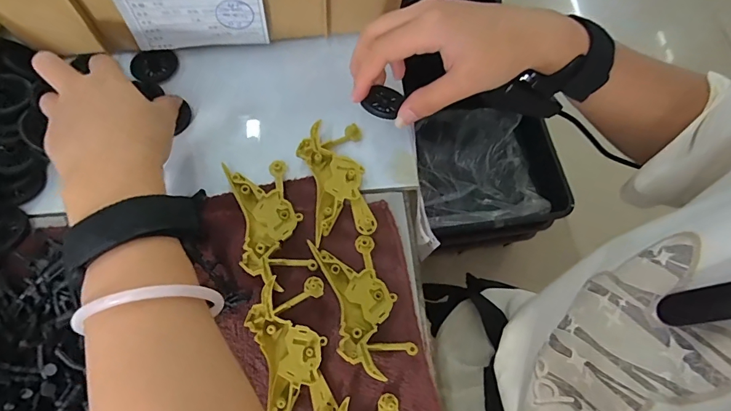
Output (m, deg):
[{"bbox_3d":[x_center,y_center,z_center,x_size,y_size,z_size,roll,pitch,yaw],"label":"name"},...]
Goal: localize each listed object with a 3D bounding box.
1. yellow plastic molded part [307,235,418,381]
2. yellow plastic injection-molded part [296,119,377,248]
[{"bbox_3d":[-0.003,0.070,0.305,0.048,0.013,0.099,-18,71,-11],"label":"yellow plastic molded part"},{"bbox_3d":[-0.023,-0.021,0.338,0.053,0.016,0.096,-12,70,-9],"label":"yellow plastic injection-molded part"}]

